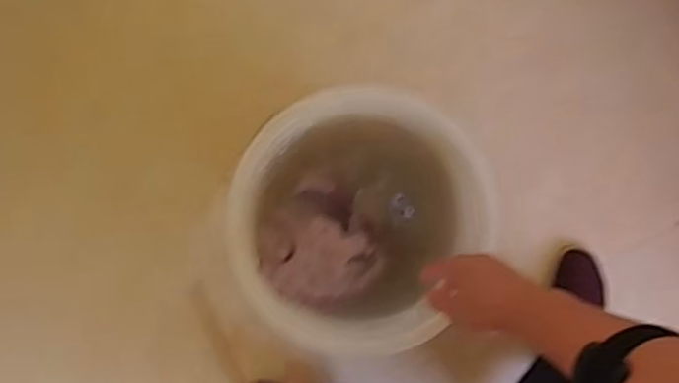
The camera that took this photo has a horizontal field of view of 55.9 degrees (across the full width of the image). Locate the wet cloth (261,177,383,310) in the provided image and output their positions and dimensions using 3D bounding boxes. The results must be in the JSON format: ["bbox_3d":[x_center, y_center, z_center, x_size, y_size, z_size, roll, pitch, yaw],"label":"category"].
[{"bbox_3d":[-0.020,0.069,0.777,0.137,0.038,0.133,43,88,-3],"label":"wet cloth"}]

